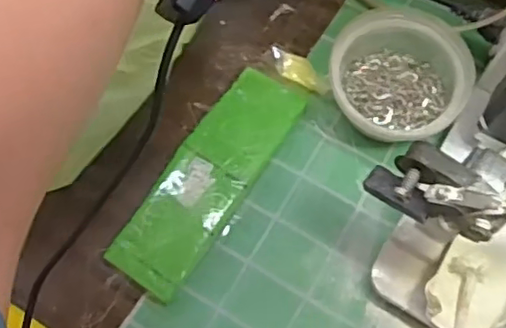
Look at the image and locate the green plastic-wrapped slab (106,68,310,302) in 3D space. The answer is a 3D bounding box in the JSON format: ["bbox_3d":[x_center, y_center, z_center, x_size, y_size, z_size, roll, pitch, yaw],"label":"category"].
[{"bbox_3d":[-0.031,0.009,0.454,0.058,0.012,0.184,32,74,11],"label":"green plastic-wrapped slab"}]

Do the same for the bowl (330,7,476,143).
[{"bbox_3d":[0.104,-0.065,0.457,0.100,0.053,0.103,0,70,0],"label":"bowl"}]

